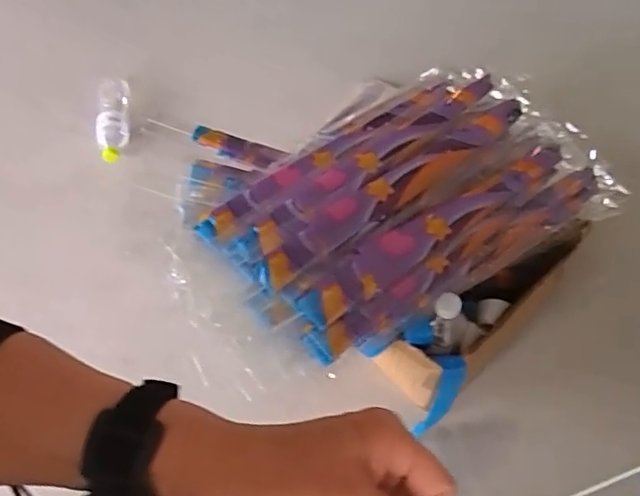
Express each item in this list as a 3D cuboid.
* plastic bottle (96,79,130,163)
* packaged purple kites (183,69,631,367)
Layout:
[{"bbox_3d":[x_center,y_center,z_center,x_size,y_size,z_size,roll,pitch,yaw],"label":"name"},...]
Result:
[{"bbox_3d":[-0.448,-0.283,1.272,0.073,0.061,0.257,-10,55,-8],"label":"plastic bottle"},{"bbox_3d":[0.131,-0.109,0.876,0.627,0.128,0.399,-25,58,-18],"label":"packaged purple kites"}]

